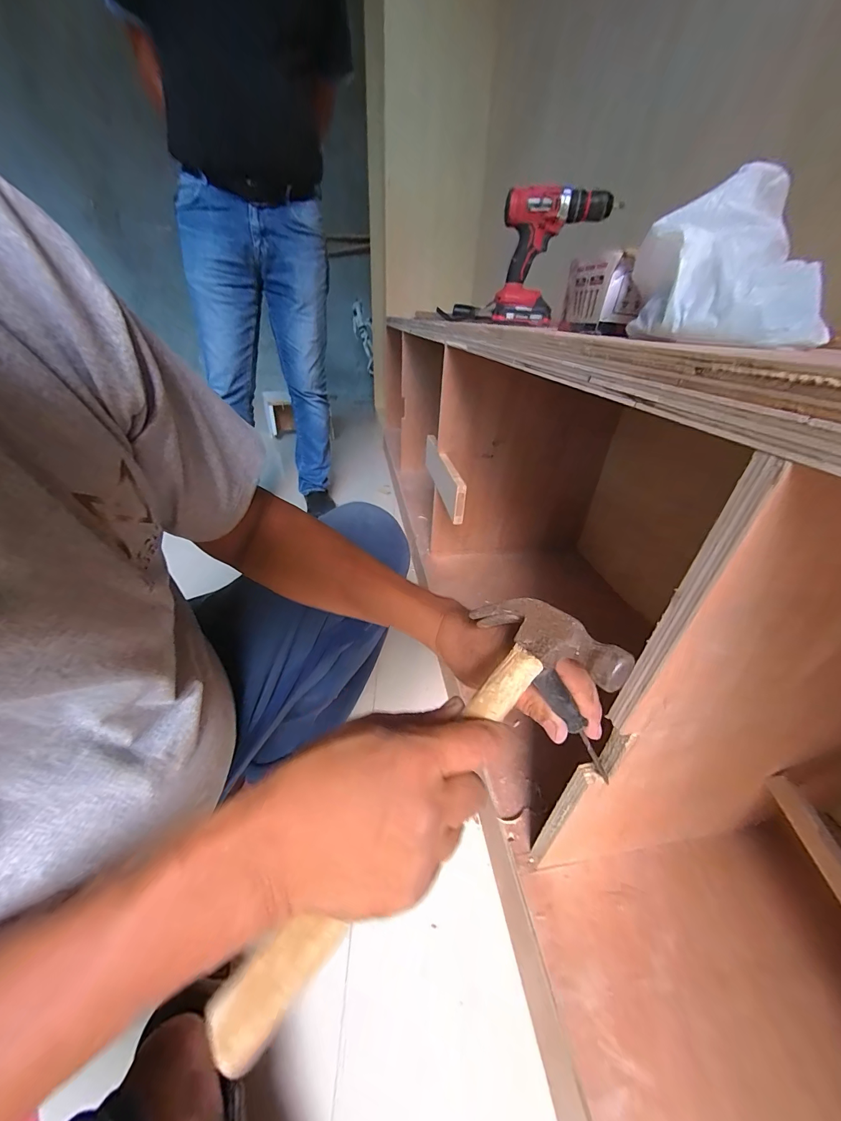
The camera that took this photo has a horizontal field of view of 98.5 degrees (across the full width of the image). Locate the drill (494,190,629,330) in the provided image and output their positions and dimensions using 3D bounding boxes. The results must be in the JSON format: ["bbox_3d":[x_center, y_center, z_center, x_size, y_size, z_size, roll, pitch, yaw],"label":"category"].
[{"bbox_3d":[0.261,-0.607,0.739,0.195,0.204,0.093,-8,35,-17],"label":"drill"}]

